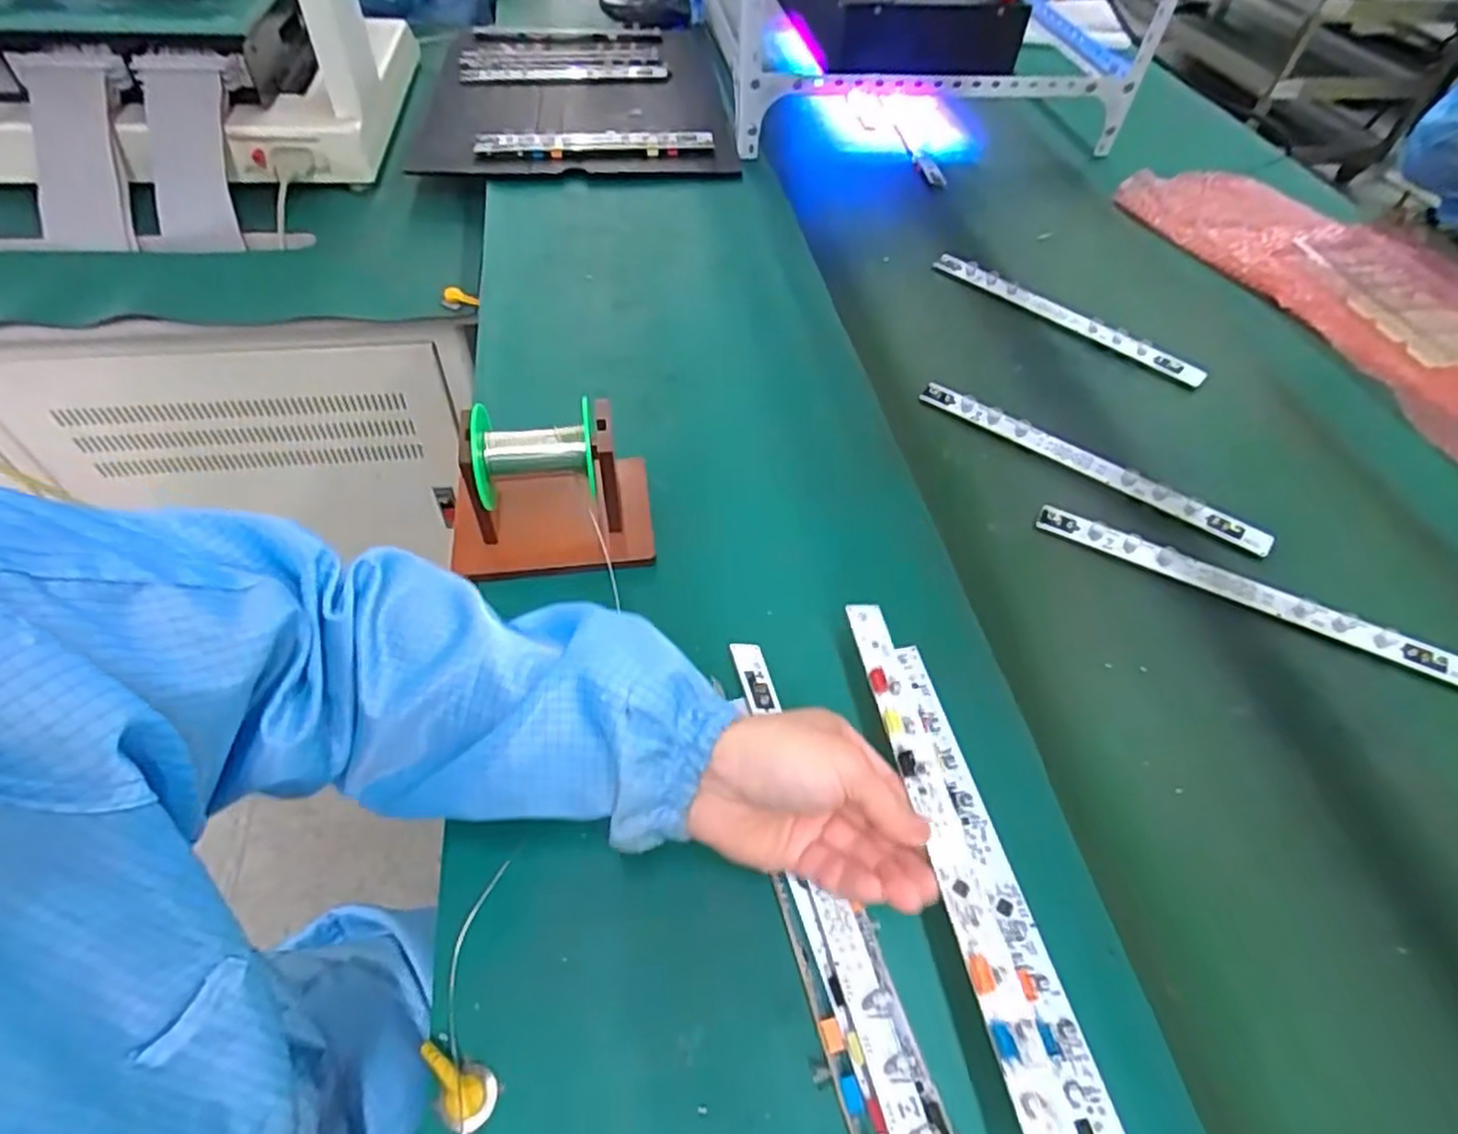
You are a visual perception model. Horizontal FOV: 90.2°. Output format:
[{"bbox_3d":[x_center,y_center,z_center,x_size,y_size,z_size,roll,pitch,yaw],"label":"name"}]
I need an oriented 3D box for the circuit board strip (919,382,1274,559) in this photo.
[{"bbox_3d":[0.291,-0.089,0.596,0.285,0.013,0.022,31,57,21],"label":"circuit board strip"}]

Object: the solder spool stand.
[{"bbox_3d":[-0.124,-0.055,0.505,0.133,0.104,0.095,-7,52,-7],"label":"solder spool stand"}]

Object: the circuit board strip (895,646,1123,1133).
[{"bbox_3d":[0.142,0.168,0.384,0.020,0.009,0.284,-8,52,-8],"label":"circuit board strip"}]

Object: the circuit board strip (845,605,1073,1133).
[{"bbox_3d":[0.101,0.135,0.333,0.021,0.014,0.285,-5,53,-8],"label":"circuit board strip"}]

